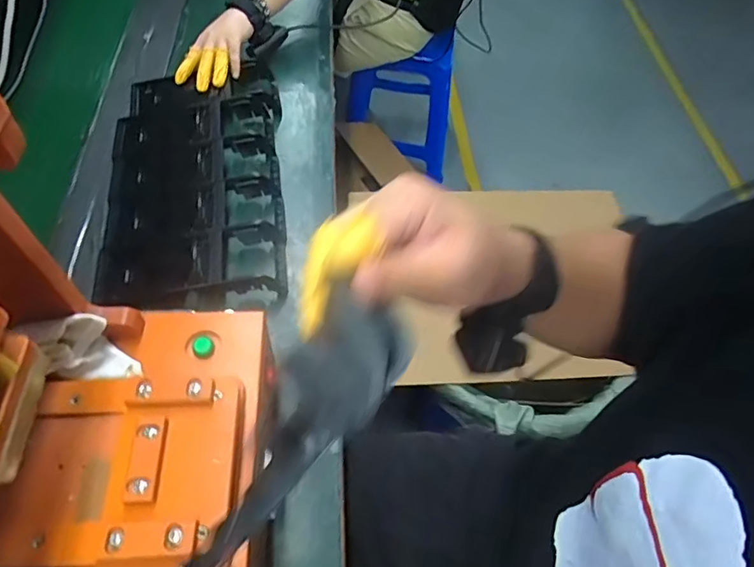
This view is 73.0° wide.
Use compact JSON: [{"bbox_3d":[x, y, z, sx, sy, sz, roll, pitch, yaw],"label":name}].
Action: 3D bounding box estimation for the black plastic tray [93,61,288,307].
[{"bbox_3d":[-0.241,-0.151,0.685,0.210,0.056,0.402,-5,58,-7],"label":"black plastic tray"}]

